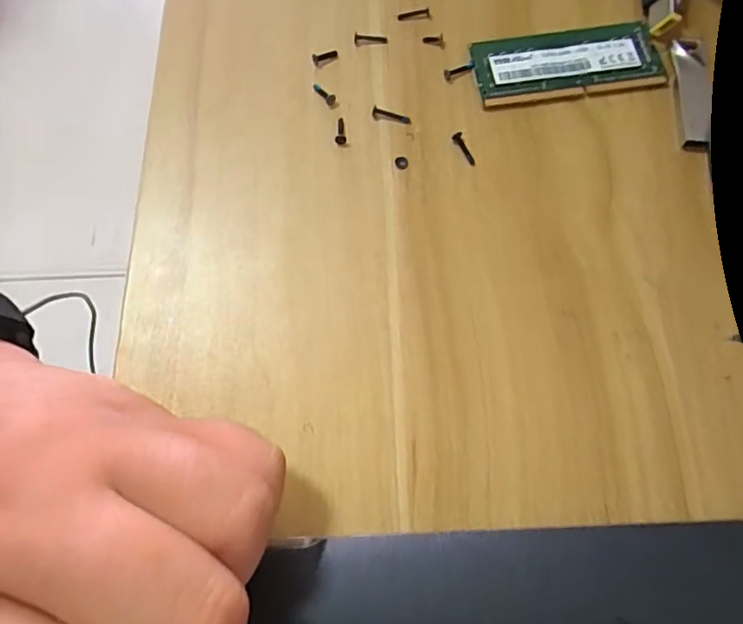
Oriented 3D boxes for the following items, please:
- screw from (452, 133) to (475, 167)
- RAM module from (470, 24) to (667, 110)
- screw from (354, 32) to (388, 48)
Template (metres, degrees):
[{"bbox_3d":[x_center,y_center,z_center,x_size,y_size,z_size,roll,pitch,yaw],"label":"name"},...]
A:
[{"bbox_3d":[0.033,-0.058,0.200,0.004,0.004,0.013,-22,71,-5],"label":"screw"},{"bbox_3d":[0.074,-0.093,0.211,0.068,0.004,0.028,-8,69,-2],"label":"RAM module"},{"bbox_3d":[0.000,-0.106,0.217,0.013,0.004,0.004,1,70,3],"label":"screw"}]

